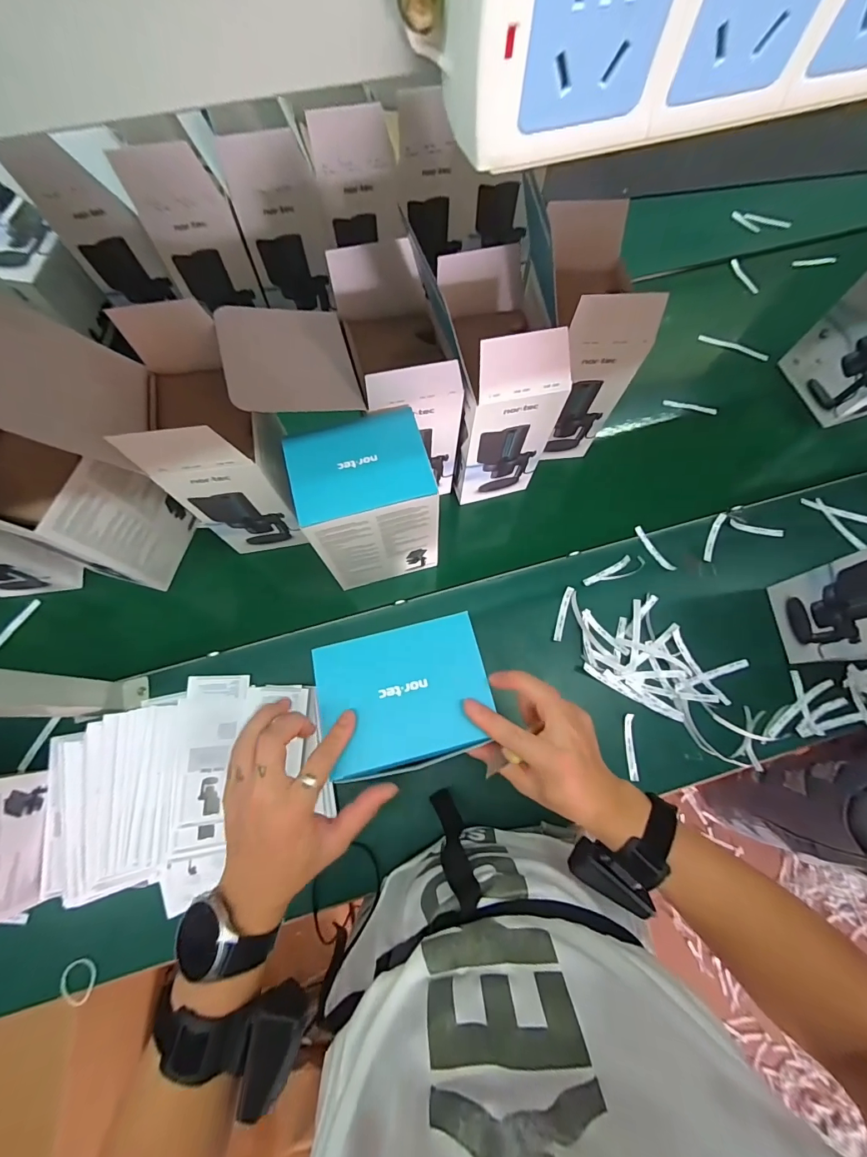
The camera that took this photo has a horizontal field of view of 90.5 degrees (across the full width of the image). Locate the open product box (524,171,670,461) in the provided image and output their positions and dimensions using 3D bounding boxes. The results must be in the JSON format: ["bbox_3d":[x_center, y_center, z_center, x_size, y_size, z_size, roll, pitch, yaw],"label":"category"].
[{"bbox_3d":[0.197,-0.317,0.594,0.121,0.284,0.164,-1,72,1],"label":"open product box"}]

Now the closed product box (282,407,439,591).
[{"bbox_3d":[-0.077,-0.088,0.554,0.147,0.209,0.120,-14,72,-4],"label":"closed product box"}]

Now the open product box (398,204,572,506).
[{"bbox_3d":[0.078,-0.248,0.580,0.116,0.279,0.159,-17,73,-5],"label":"open product box"}]

